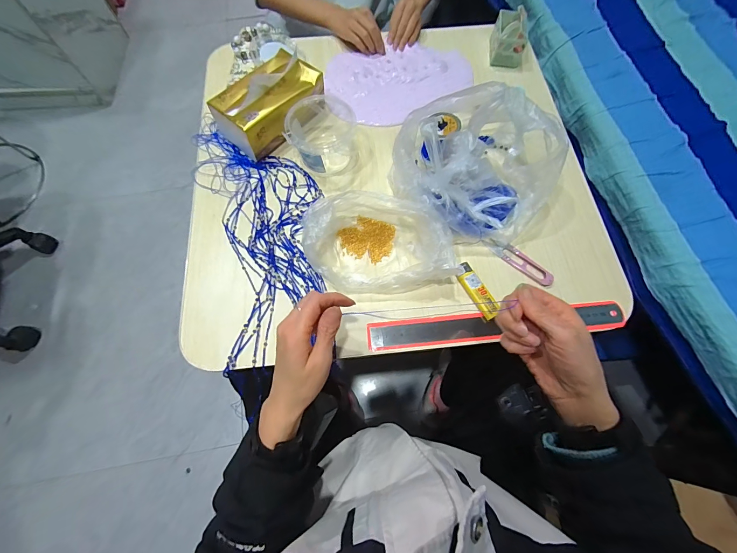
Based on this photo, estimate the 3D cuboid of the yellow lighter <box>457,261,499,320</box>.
[{"bbox_3d":[0.144,0.017,0.430,0.026,0.013,0.078,-26,72,-10],"label":"yellow lighter"}]

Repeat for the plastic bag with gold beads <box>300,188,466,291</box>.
[{"bbox_3d":[0.014,-0.045,0.425,0.186,0.063,0.120,0,70,-1],"label":"plastic bag with gold beads"}]

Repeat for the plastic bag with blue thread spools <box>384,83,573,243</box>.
[{"bbox_3d":[0.155,-0.156,0.430,0.189,0.130,0.213,35,73,11],"label":"plastic bag with blue thread spools"}]

